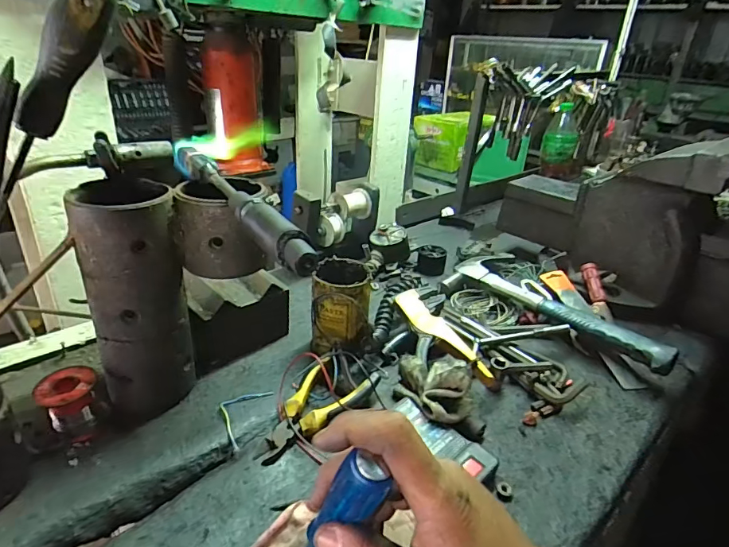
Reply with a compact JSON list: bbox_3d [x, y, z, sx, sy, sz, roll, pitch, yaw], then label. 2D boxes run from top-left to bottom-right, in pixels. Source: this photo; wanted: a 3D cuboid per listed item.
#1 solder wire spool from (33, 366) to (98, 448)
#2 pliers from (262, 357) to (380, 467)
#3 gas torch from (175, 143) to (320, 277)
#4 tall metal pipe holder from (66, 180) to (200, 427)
[{"bbox_3d":[-0.286,0.131,0.439,0.048,0.058,0.052,3,28,-2],"label":"solder wire spool"},{"bbox_3d":[-0.055,0.141,0.489,0.147,0.034,0.070,-19,36,-37],"label":"pliers"},{"bbox_3d":[-0.114,-0.067,0.397,0.025,0.034,0.260,-16,34,-33],"label":"gas torch"},{"bbox_3d":[-0.231,0.031,0.458,0.088,0.229,0.082,-11,31,-27],"label":"tall metal pipe holder"}]

